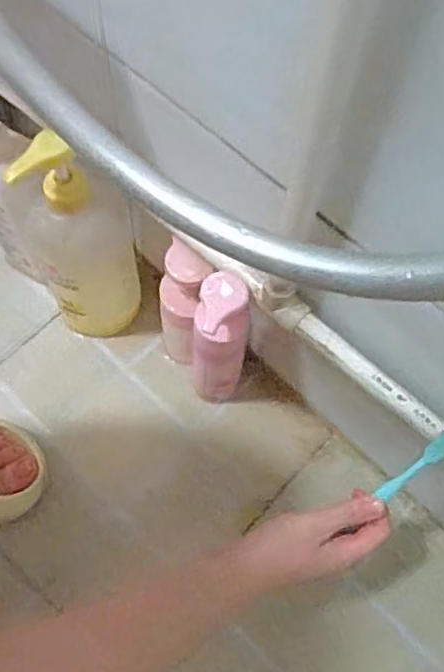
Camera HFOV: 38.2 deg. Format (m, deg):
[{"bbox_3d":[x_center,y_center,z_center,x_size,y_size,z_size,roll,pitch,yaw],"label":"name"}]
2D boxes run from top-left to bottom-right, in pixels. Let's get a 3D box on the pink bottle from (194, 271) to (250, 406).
[{"bbox_3d":[-0.003,0.012,0.562,0.048,0.199,0.047,9,65,1],"label":"pink bottle"}]

